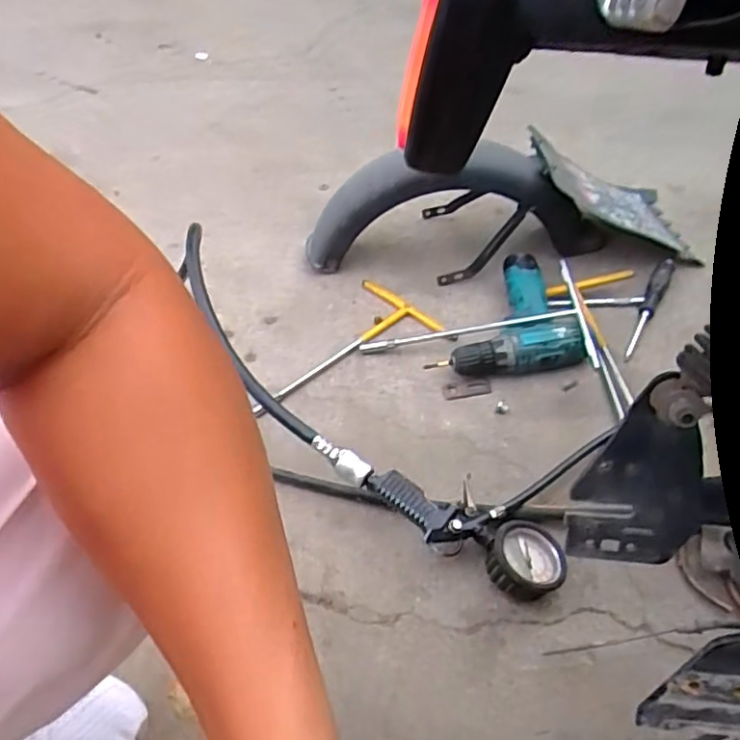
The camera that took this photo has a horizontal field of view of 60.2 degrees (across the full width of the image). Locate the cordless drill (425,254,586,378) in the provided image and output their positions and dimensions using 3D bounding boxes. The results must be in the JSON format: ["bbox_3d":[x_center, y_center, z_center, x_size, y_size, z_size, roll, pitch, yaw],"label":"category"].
[{"bbox_3d":[0.168,-0.065,0.872,0.204,0.055,0.192,-11,46,-7],"label":"cordless drill"}]

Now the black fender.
[{"bbox_3d":[0.196,-0.265,0.980,0.523,0.177,0.180,-5,45,-2],"label":"black fender"}]

